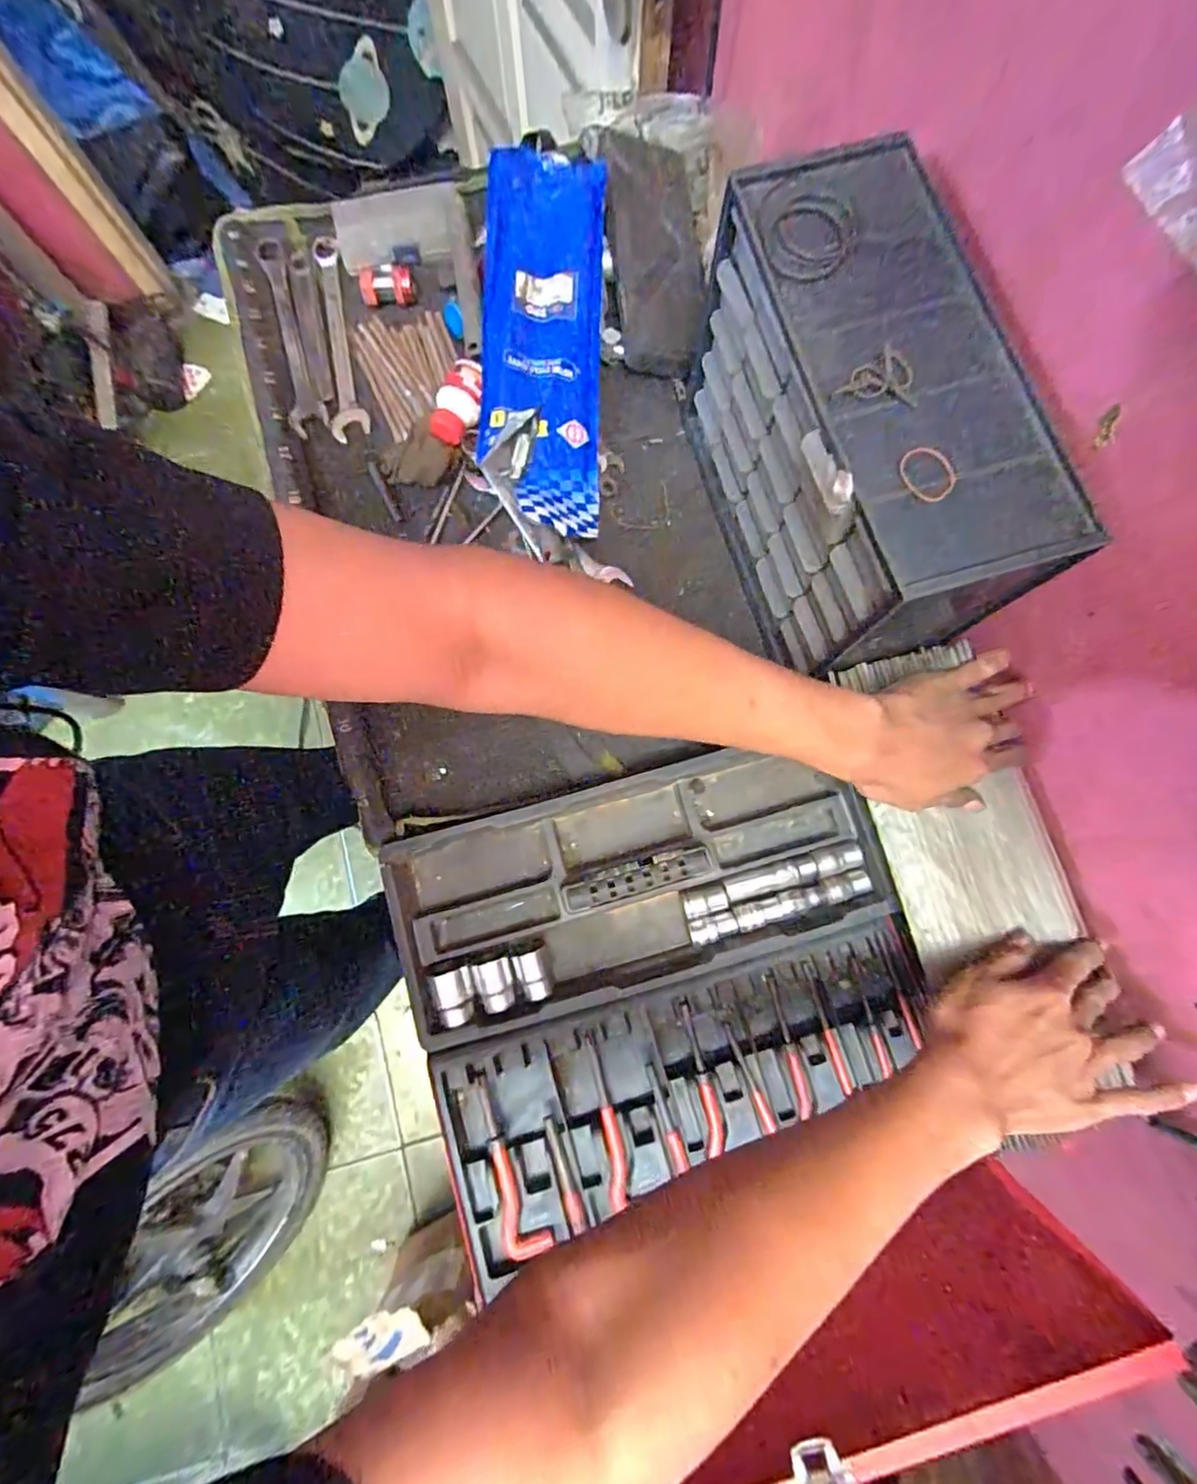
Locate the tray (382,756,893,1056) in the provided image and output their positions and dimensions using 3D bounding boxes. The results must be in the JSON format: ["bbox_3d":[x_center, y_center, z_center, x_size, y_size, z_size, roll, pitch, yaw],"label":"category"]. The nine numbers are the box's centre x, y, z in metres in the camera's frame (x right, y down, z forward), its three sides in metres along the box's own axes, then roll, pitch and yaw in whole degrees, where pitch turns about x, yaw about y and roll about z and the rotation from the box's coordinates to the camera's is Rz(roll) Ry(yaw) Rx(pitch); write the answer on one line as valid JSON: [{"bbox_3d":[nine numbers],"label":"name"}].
[{"bbox_3d":[0.030,0.112,0.483,0.387,0.038,0.164,-15,80,-3],"label":"tray"}]

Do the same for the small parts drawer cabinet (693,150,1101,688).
[{"bbox_3d":[0.179,-0.207,0.447,0.129,0.208,0.285,-13,80,-3],"label":"small parts drawer cabinet"}]

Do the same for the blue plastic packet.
[{"bbox_3d":[-0.051,-0.364,0.549,0.106,0.021,0.345,1,90,-14],"label":"blue plastic packet"}]

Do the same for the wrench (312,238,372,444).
[{"bbox_3d":[-0.262,-0.404,0.597,0.037,0.014,0.223,-12,80,-2],"label":"wrench"}]

